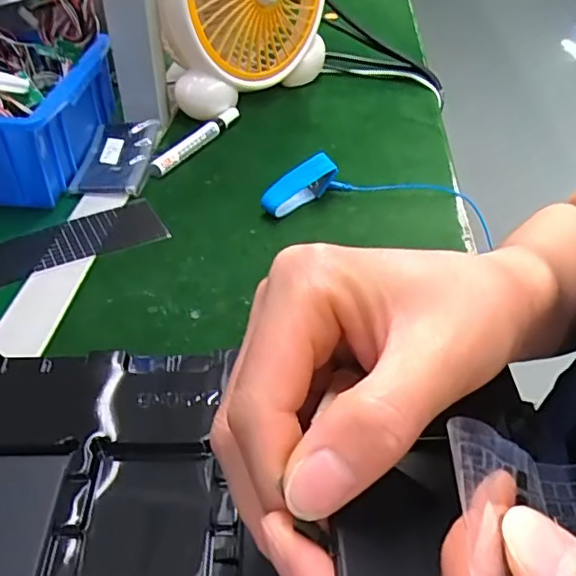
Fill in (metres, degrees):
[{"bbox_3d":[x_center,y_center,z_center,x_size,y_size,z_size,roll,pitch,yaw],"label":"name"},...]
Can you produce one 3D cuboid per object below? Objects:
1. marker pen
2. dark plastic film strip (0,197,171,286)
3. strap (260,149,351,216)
[{"bbox_3d":[-0.090,-0.147,0.561,0.014,0.019,0.138,20,44,19],"label":"marker pen"},{"bbox_3d":[-0.172,-0.037,0.445,0.146,0.004,0.062,-23,47,-26],"label":"dark plastic film strip"},{"bbox_3d":[0.015,-0.090,0.483,0.081,0.039,0.014,-23,47,-26],"label":"strap"}]

